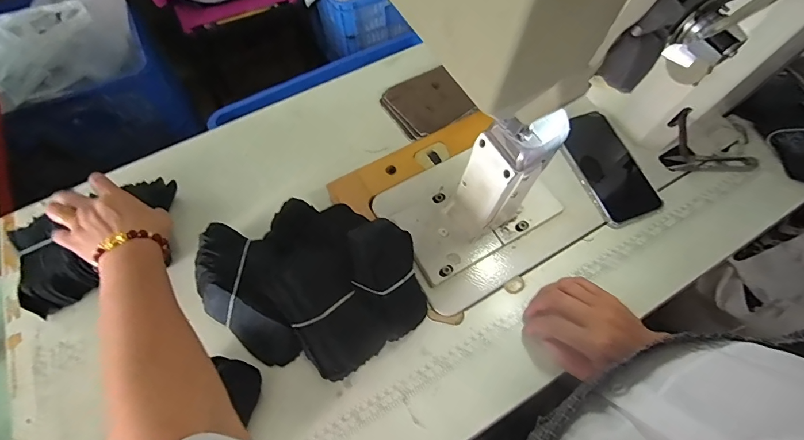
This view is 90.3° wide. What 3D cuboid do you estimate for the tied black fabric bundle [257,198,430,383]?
[{"bbox_3d":[-0.068,0.058,0.434,0.147,0.098,0.184,-32,62,-16],"label":"tied black fabric bundle"}]

